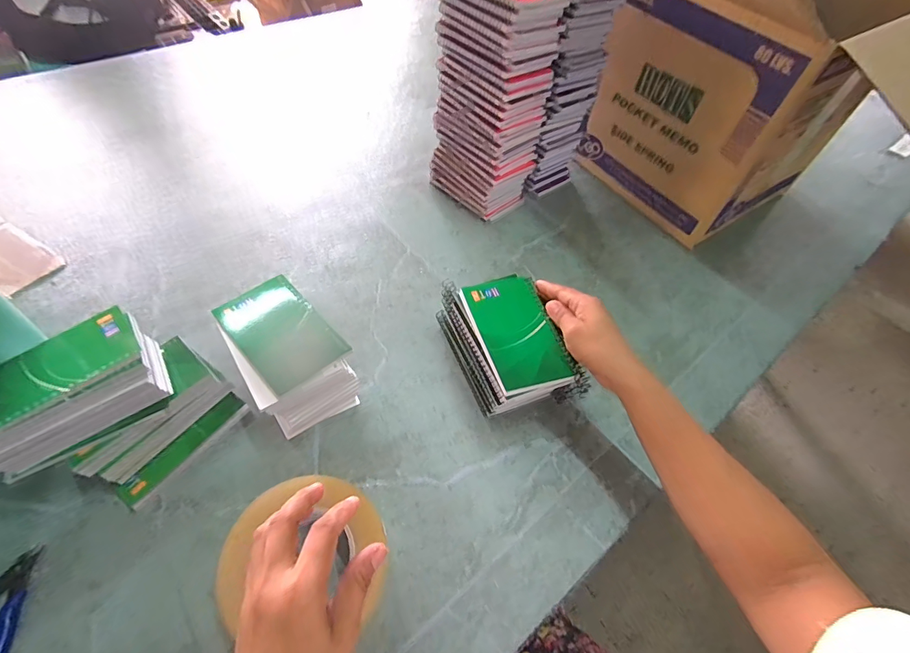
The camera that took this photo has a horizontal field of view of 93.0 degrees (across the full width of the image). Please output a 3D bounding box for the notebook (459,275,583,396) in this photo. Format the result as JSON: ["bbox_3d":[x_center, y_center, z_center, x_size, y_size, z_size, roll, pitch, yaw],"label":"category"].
[{"bbox_3d":[0.064,0.003,0.447,0.083,0.009,0.133,-14,57,-14],"label":"notebook"}]

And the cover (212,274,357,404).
[{"bbox_3d":[-0.176,0.003,0.431,0.078,0.009,0.131,-35,65,-26],"label":"cover"}]

